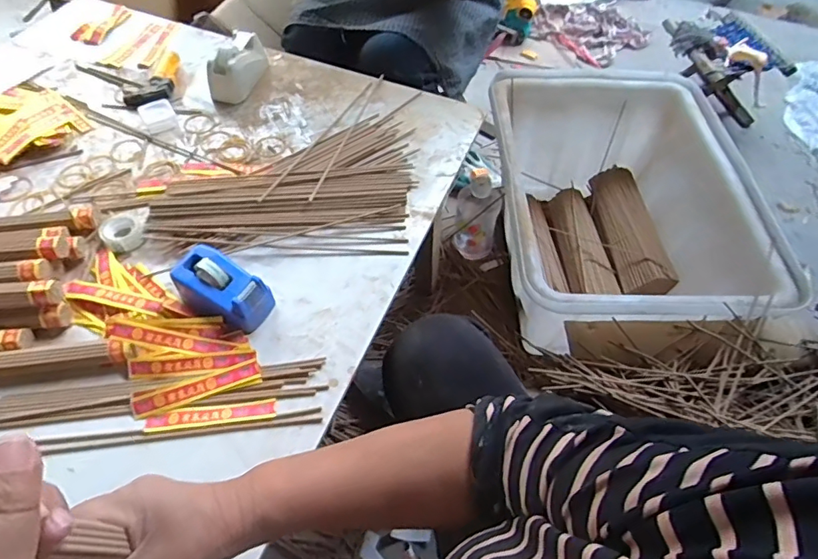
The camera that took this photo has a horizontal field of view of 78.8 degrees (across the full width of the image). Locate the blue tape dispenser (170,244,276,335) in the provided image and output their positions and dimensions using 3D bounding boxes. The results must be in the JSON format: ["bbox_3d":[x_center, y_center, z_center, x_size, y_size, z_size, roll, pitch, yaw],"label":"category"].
[{"bbox_3d":[-0.205,0.011,0.543,0.102,0.050,0.061,28,59,15],"label":"blue tape dispenser"}]

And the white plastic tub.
[{"bbox_3d":[0.388,-0.130,1.005,0.448,0.276,0.604,0,56,-2],"label":"white plastic tub"}]

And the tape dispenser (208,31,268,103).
[{"bbox_3d":[-0.264,-0.334,0.773,0.052,0.061,0.117,17,57,8],"label":"tape dispenser"}]

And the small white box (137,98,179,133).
[{"bbox_3d":[-0.367,-0.240,0.729,0.043,0.016,0.050,-26,61,-19],"label":"small white box"}]

